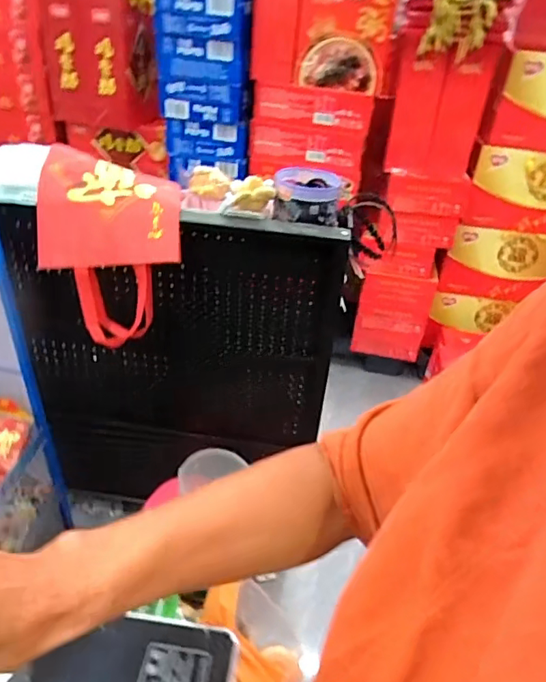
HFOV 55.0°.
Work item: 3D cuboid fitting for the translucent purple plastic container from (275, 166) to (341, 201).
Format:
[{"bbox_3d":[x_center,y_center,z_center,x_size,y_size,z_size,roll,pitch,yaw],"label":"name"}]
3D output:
[{"bbox_3d":[0.070,-0.320,1.062,0.129,0.031,0.133,4,34,-2],"label":"translucent purple plastic container"}]

